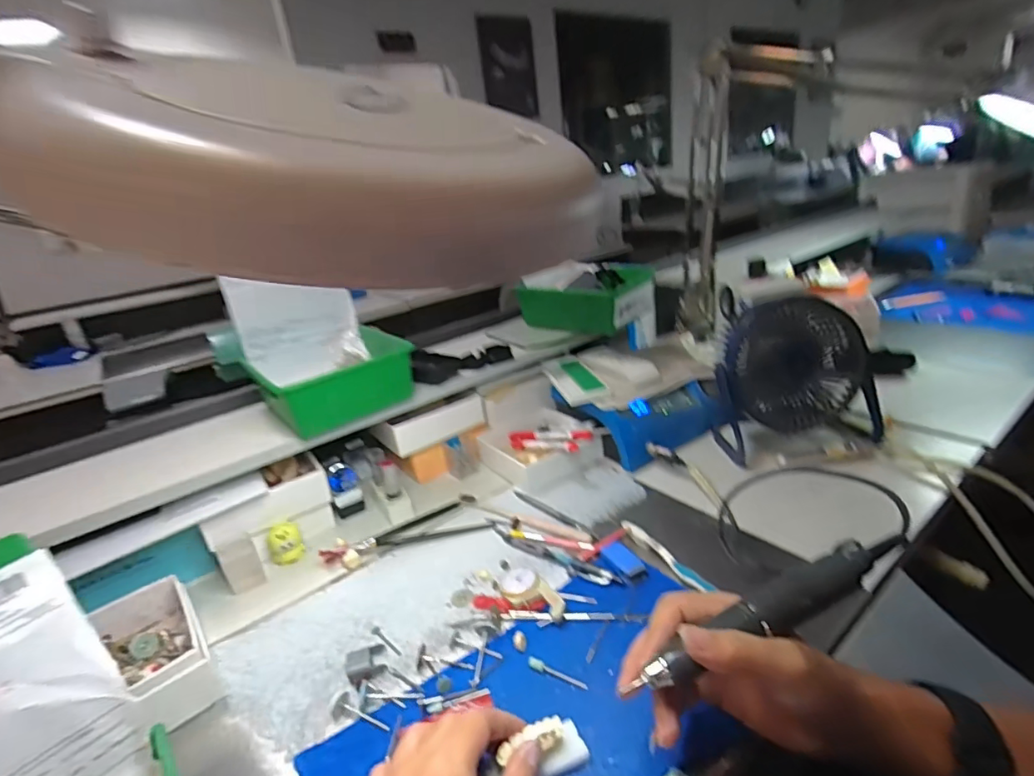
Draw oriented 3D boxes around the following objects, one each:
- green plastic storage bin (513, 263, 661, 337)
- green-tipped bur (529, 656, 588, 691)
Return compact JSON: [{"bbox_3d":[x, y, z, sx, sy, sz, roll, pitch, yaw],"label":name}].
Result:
[{"bbox_3d":[0.109,-0.137,0.791,0.172,0.067,0.138,8,27,33],"label":"green plastic storage bin"},{"bbox_3d":[0.031,0.221,0.397,0.050,0.008,0.010,8,27,32],"label":"green-tipped bur"}]

